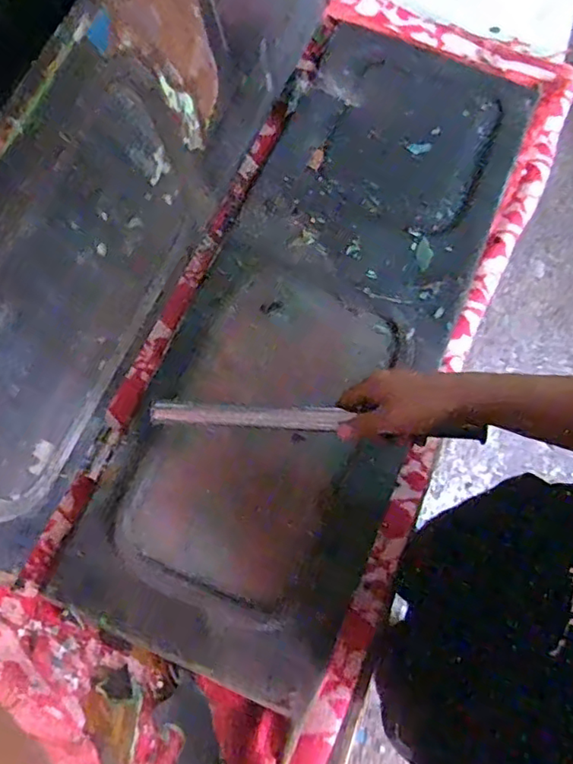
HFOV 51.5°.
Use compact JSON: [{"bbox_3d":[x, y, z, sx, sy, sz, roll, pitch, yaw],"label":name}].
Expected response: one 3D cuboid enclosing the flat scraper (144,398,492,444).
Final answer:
[{"bbox_3d":[0.028,0.038,0.591,0.329,0.019,0.025,4,71,7],"label":"flat scraper"}]

